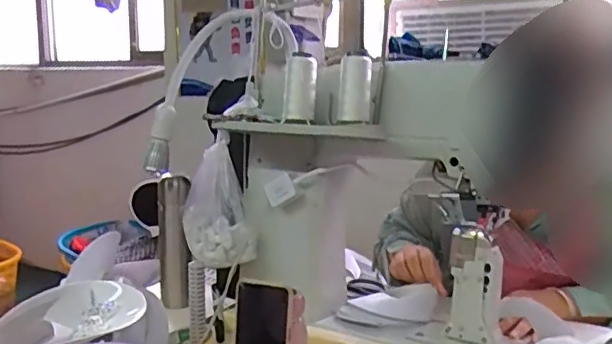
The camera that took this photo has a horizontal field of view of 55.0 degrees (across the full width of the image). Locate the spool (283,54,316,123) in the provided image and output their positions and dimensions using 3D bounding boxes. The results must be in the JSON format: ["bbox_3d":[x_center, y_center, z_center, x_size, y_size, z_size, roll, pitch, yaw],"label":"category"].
[{"bbox_3d":[-0.010,-0.126,0.892,0.045,0.095,0.042,1,10,4],"label":"spool"}]

